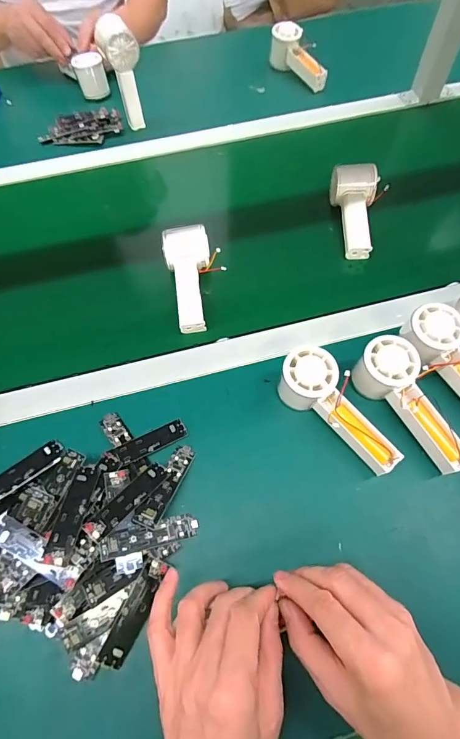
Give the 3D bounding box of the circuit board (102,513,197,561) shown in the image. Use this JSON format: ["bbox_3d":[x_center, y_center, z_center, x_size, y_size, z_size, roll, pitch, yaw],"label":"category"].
[{"bbox_3d":[-0.075,0.157,0.357,0.091,0.007,0.022,-4,59,-28],"label":"circuit board"}]

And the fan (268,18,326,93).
[{"bbox_3d":[0.131,-0.603,0.731,0.055,0.058,0.152,-20,64,-9],"label":"fan"}]

